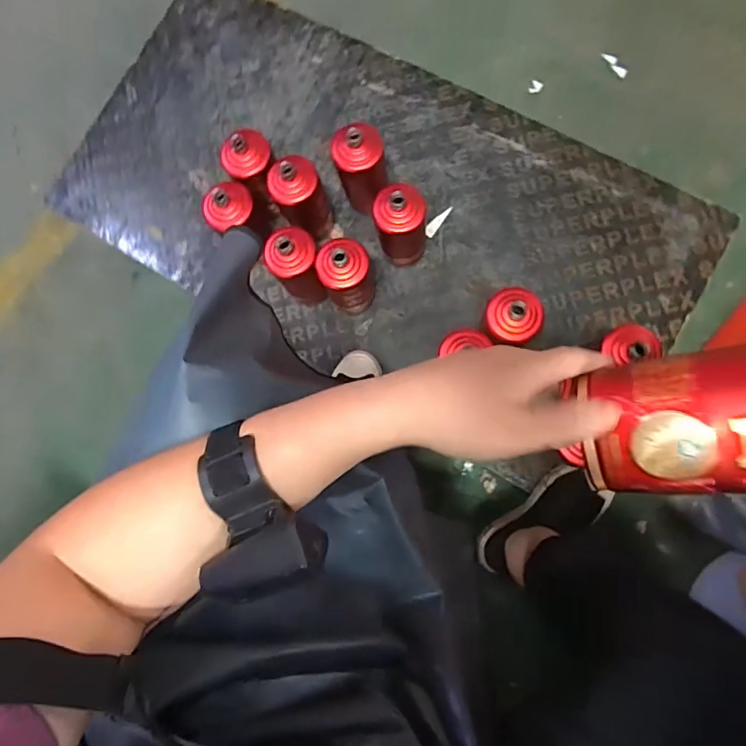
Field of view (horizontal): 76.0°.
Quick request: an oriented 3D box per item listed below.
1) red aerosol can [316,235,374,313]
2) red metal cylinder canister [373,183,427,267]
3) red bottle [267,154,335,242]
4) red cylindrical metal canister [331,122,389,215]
[{"bbox_3d":[-0.041,-0.155,0.794,0.073,0.186,0.071,-1,83,6],"label":"red aerosol can"},{"bbox_3d":[0.046,-0.238,0.794,0.080,0.183,0.084,7,84,7],"label":"red metal cylinder canister"},{"bbox_3d":[-0.126,-0.305,0.810,0.079,0.203,0.083,-1,83,6],"label":"red bottle"},{"bbox_3d":[-0.017,-0.348,0.809,0.081,0.191,0.082,-1,83,6],"label":"red cylindrical metal canister"}]

